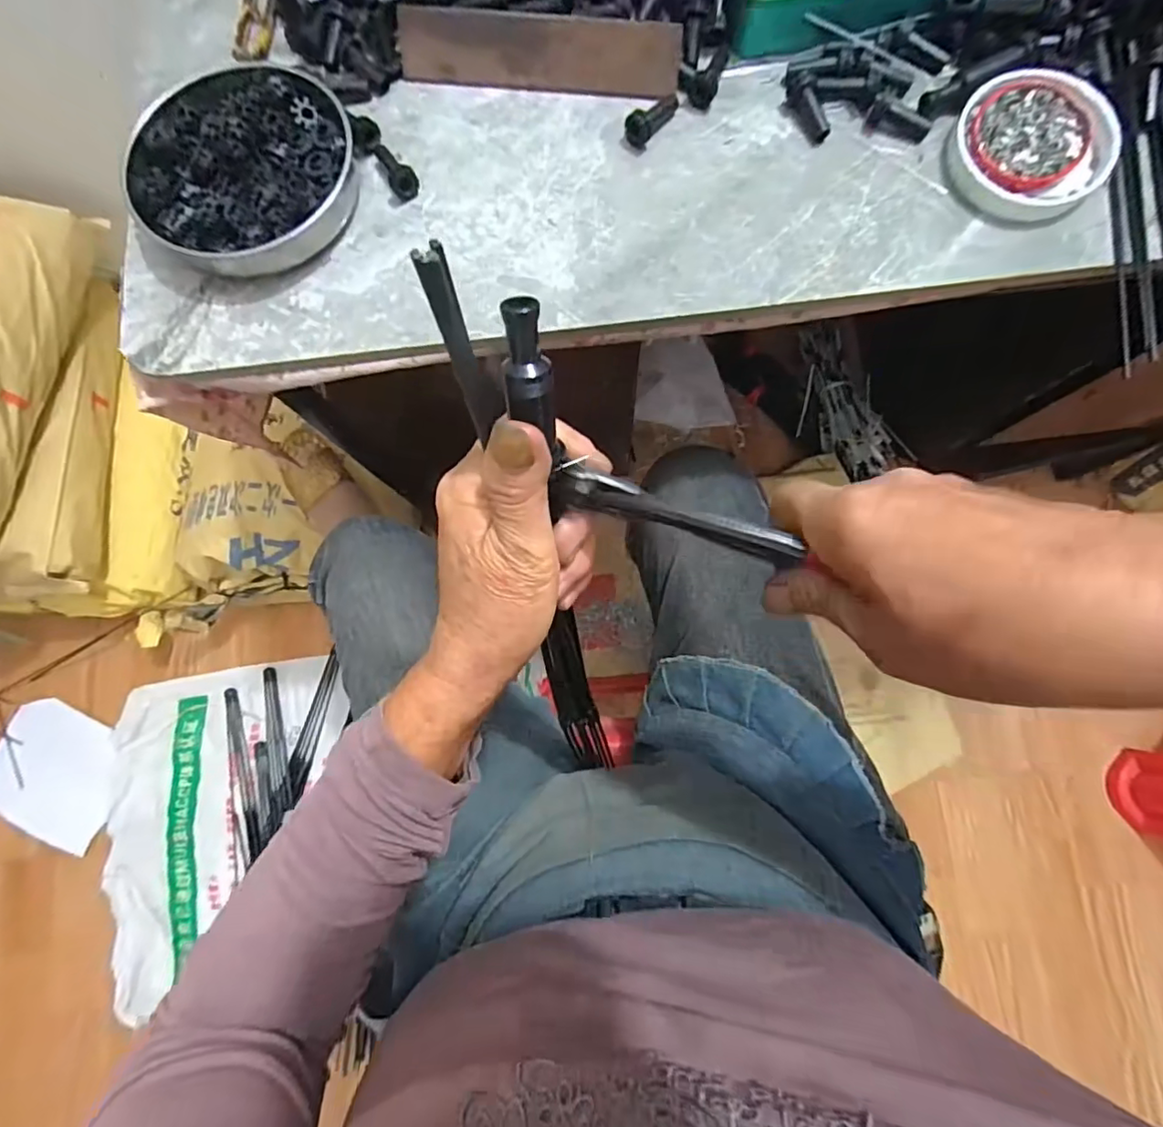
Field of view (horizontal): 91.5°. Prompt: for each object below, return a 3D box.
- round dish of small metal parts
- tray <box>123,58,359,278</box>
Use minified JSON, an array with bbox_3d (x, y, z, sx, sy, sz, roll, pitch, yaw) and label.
[{"bbox_3d":[0.271,-0.252,0.341,0.084,0.018,0.082,0,80,3],"label":"round dish of small metal parts"},{"bbox_3d":[-0.207,-0.250,0.357,0.136,0.029,0.135,0,80,3],"label":"tray"}]

